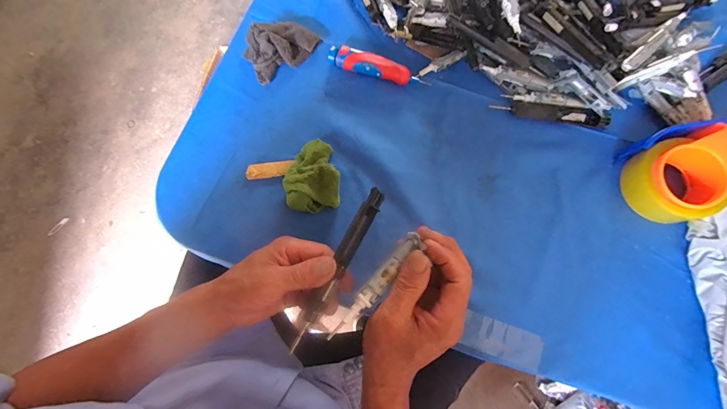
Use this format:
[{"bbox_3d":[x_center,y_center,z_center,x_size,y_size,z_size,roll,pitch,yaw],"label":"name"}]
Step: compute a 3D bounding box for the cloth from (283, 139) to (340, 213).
[{"bbox_3d":[-0.072,-0.043,0.442,0.074,0.052,0.097,-6,74,-1],"label":"cloth"}]

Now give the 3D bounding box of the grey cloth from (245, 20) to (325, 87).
[{"bbox_3d":[-0.131,-0.253,0.513,0.113,0.039,0.069,-31,76,-8],"label":"grey cloth"}]

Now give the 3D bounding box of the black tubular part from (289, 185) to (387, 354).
[{"bbox_3d":[-0.024,0.059,0.311,0.017,0.020,0.164,27,78,8],"label":"black tubular part"}]

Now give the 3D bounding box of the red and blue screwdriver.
[{"bbox_3d":[0.020,-0.212,0.501,0.149,0.025,0.027,16,74,5],"label":"red and blue screwdriver"}]

